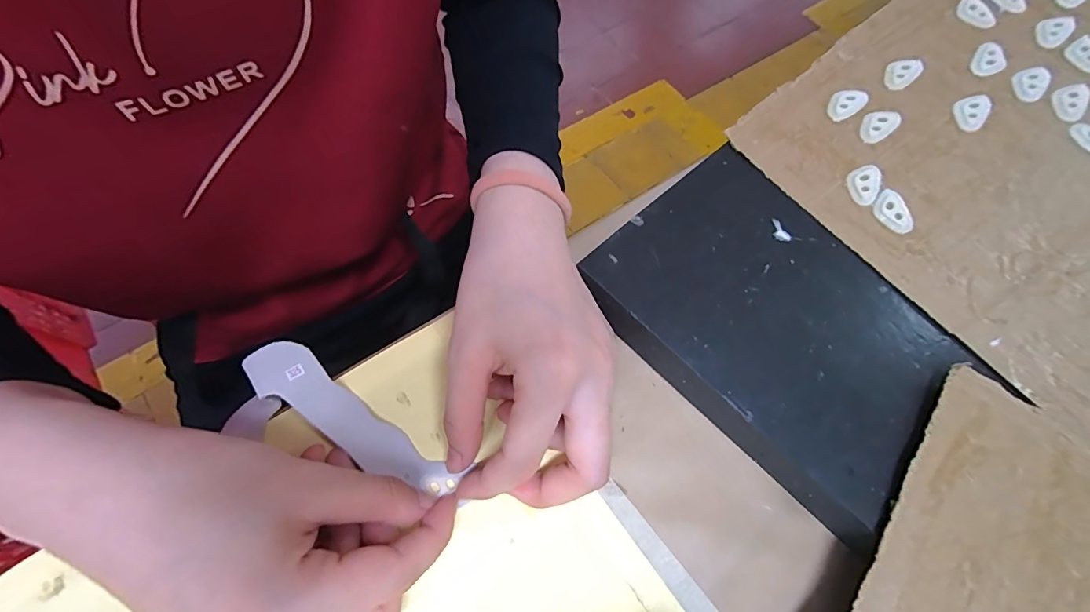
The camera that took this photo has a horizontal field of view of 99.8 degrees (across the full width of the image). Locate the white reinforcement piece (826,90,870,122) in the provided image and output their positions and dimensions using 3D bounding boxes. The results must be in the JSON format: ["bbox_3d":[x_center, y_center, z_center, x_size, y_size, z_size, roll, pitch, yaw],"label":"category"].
[{"bbox_3d":[0.184,-0.124,0.280,0.023,0.004,0.017,-30,71,10],"label":"white reinforcement piece"}]

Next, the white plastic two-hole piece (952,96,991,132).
[{"bbox_3d":[0.249,-0.114,0.268,0.017,0.007,0.024,39,71,17],"label":"white plastic two-hole piece"}]

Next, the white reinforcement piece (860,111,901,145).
[{"bbox_3d":[0.199,-0.108,0.274,0.023,0.004,0.017,-31,75,11],"label":"white reinforcement piece"}]

